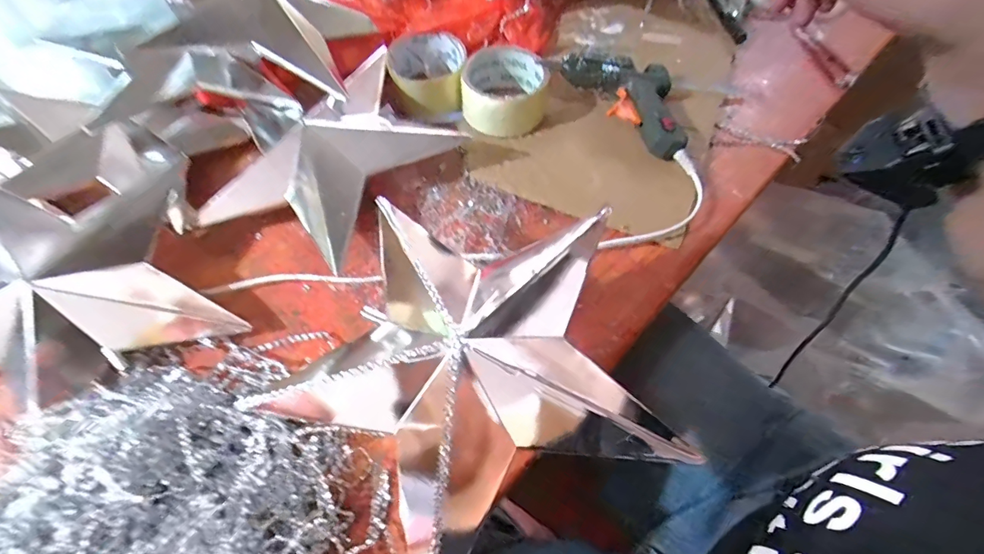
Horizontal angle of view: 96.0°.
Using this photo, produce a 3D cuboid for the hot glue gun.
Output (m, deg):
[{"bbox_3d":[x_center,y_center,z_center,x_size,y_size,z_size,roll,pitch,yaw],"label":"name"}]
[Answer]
[{"bbox_3d":[0.140,-0.175,0.421,0.130,0.042,0.083,40,69,21],"label":"hot glue gun"}]

